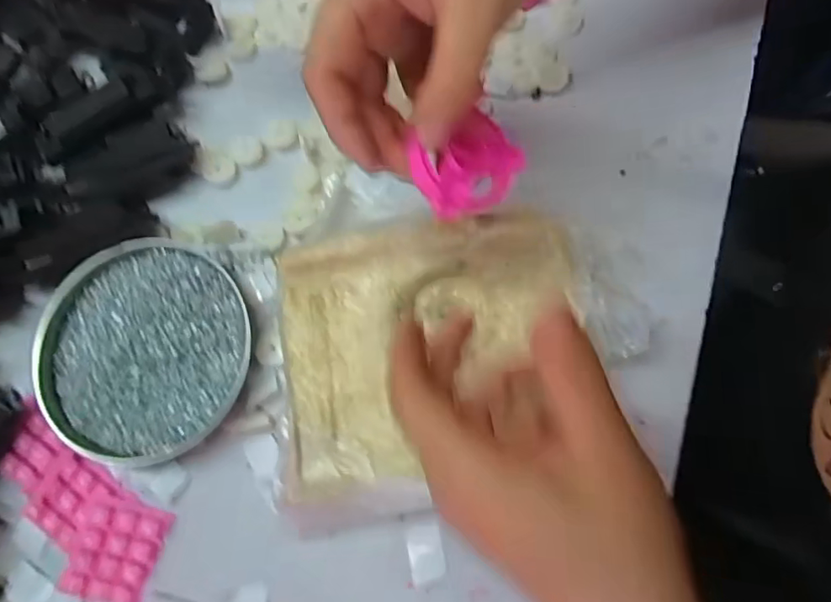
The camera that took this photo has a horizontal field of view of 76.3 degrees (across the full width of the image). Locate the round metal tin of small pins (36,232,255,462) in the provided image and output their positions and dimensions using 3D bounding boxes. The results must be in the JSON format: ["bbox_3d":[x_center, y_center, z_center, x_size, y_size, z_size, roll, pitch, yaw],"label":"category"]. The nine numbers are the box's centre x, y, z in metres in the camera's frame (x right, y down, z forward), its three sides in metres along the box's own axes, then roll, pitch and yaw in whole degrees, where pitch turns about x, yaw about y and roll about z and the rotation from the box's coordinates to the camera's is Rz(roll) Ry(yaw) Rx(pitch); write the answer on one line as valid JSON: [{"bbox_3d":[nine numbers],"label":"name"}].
[{"bbox_3d":[-0.173,0.030,0.337,0.126,0.016,0.135,-1,77,4],"label":"round metal tin of small pins"}]

